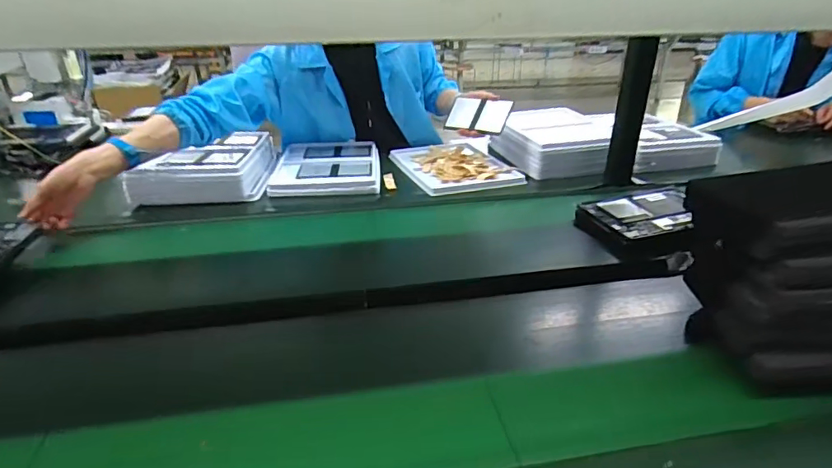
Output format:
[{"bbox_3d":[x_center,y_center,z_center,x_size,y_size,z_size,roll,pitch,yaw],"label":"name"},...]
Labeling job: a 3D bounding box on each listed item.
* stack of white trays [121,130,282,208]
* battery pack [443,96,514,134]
[{"bbox_3d":[-0.486,-0.156,1.153,0.274,0.087,0.271,-5,29,-7],"label":"stack of white trays"},{"bbox_3d":[0.152,-0.294,1.241,0.175,0.089,0.014,16,-11,39],"label":"battery pack"}]

